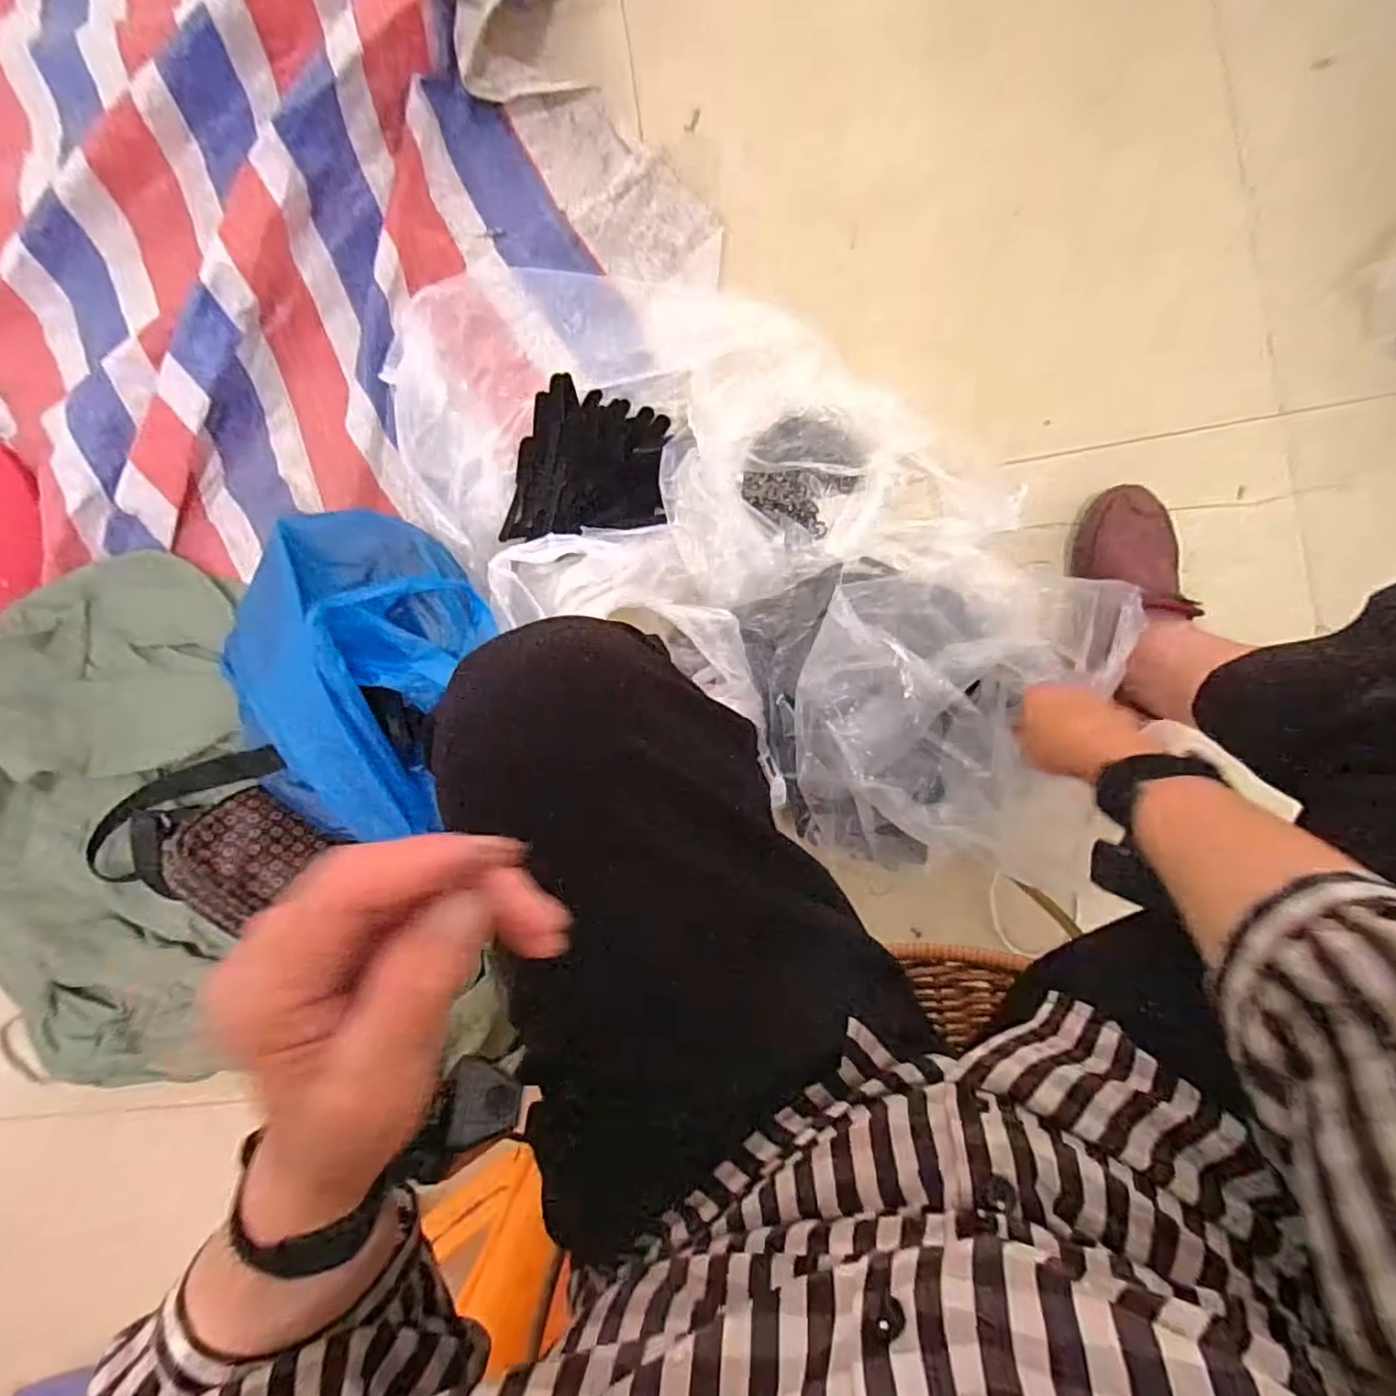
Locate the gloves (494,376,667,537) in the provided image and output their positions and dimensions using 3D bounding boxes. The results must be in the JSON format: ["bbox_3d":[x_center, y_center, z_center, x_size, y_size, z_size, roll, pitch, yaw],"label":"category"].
[{"bbox_3d":[-0.120,-0.257,0.686,0.174,0.053,0.174,-1,90,6],"label":"gloves"}]

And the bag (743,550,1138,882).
[{"bbox_3d":[0.211,0.009,0.581,0.321,0.147,0.274,-2,90,6],"label":"bag"}]

